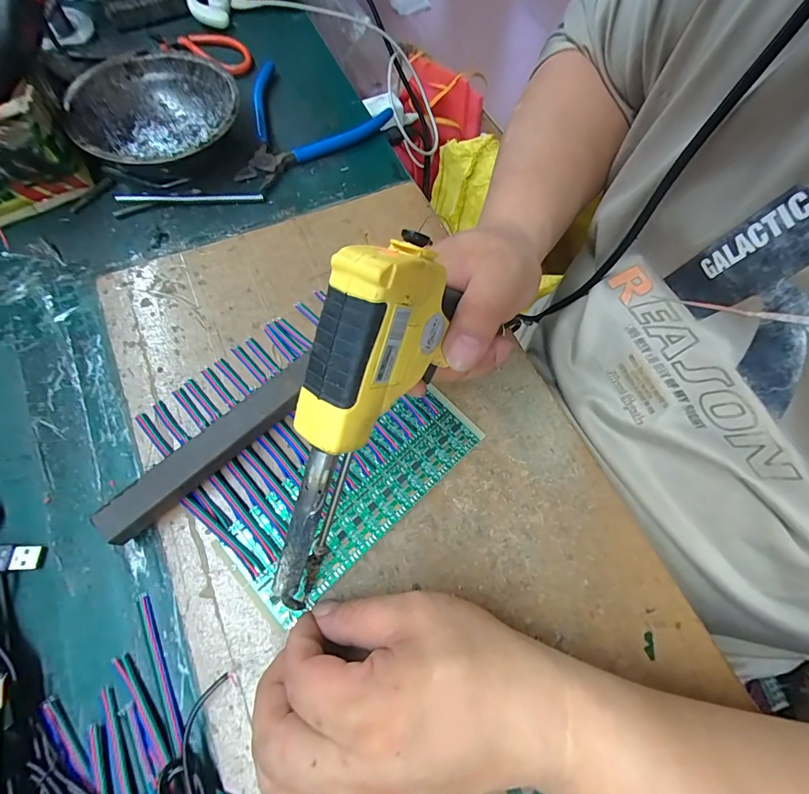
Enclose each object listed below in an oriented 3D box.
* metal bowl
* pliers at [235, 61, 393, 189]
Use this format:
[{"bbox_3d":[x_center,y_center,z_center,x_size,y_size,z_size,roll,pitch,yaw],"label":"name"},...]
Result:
[{"bbox_3d":[-0.198,-0.225,0.334,0.123,0.040,0.119,1,68,-2],"label":"metal bowl"},{"bbox_3d":[-0.102,-0.258,0.368,0.150,0.019,0.118,-34,73,-15],"label":"pliers"}]

